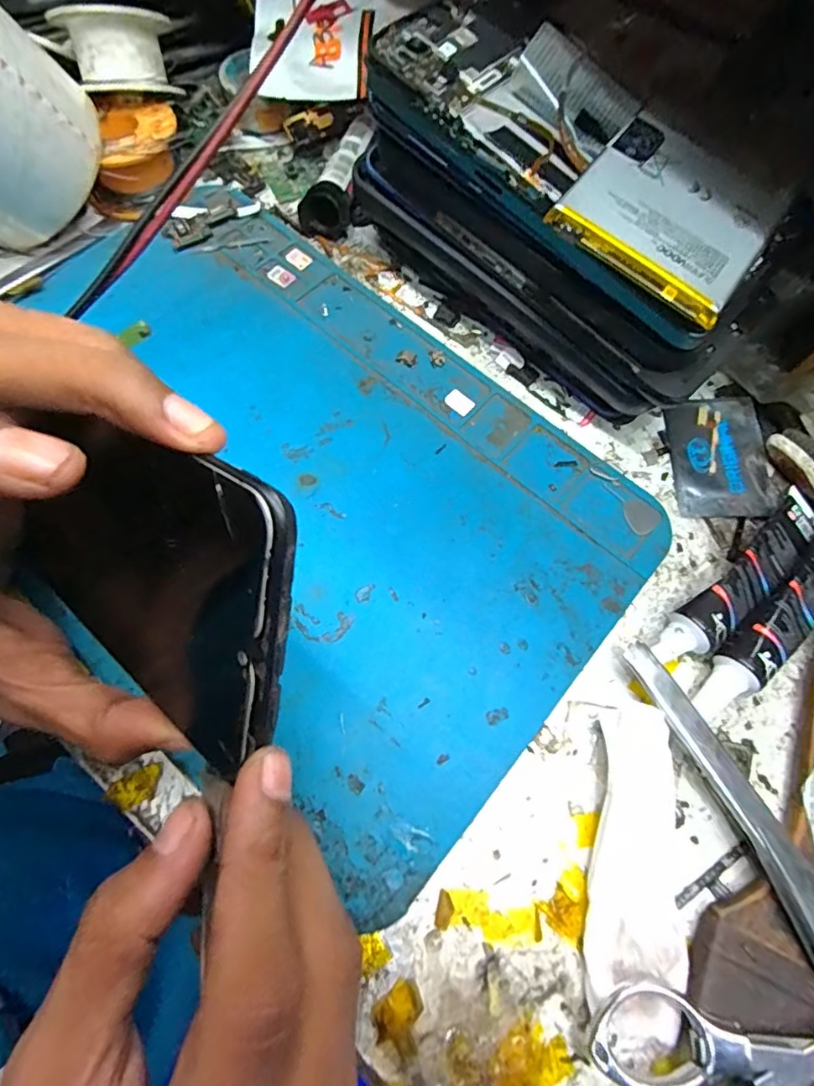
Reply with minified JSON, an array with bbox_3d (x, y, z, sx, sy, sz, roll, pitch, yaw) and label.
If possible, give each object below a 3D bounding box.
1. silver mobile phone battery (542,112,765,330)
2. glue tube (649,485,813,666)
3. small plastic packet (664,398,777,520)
[{"bbox_3d":[0.087,-0.109,0.176,0.060,0.009,0.057,35,72,10],"label":"silver mobile phone battery"},{"bbox_3d":[0.132,0.014,0.205,0.099,0.018,0.020,-38,75,-15],"label":"glue tube"},{"bbox_3d":[0.138,-0.039,0.233,0.041,0.004,0.058,4,69,-1],"label":"small plastic packet"}]

